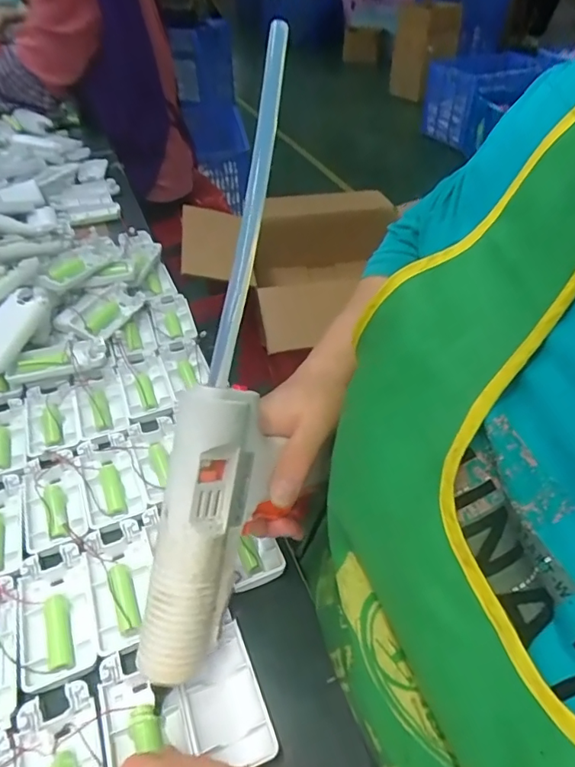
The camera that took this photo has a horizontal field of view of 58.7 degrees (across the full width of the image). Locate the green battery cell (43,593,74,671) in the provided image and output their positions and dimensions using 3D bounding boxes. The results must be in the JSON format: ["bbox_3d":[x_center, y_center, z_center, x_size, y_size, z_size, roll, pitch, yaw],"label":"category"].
[{"bbox_3d":[-0.152,0.165,0.340,0.015,0.014,0.049,-16,44,-16],"label":"green battery cell"}]

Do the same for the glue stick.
[{"bbox_3d":[-0.021,-0.105,0.300,0.013,0.214,0.014,10,0,12],"label":"glue stick"}]

